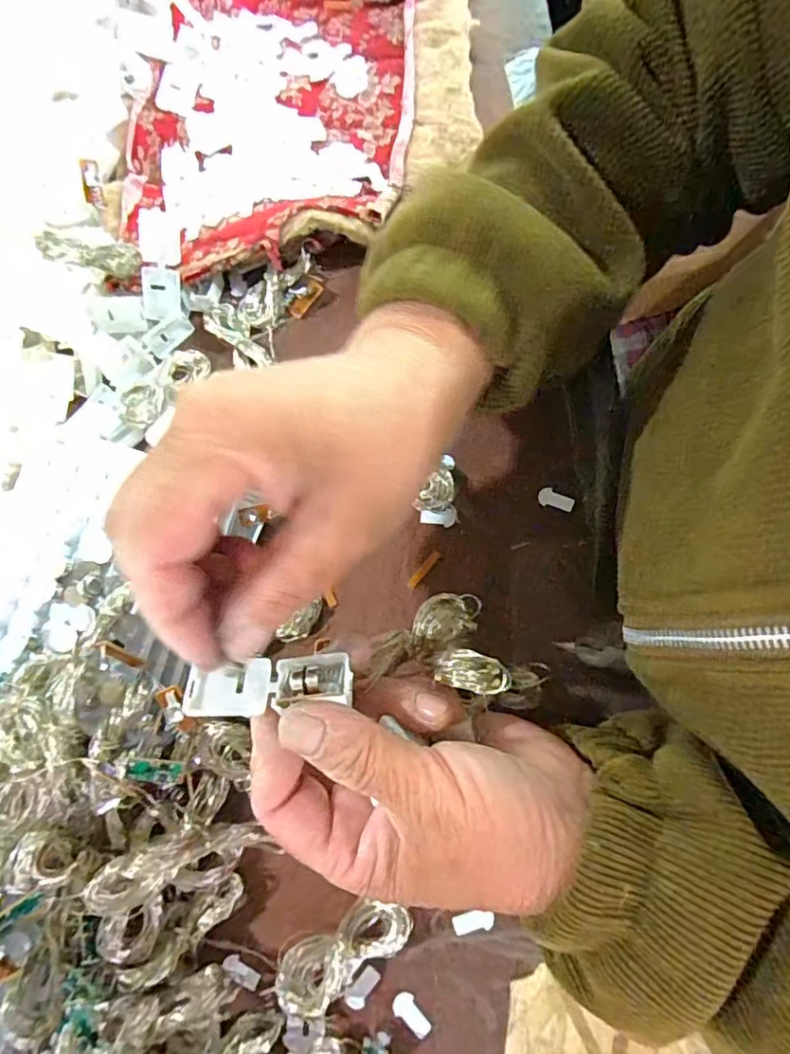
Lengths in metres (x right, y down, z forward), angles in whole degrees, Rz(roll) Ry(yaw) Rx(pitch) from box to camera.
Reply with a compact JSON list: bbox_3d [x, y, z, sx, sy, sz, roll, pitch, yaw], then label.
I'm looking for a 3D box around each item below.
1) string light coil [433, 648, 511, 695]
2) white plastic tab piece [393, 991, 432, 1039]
[{"bbox_3d":[0.028,0.051,0.203,0.027,0.015,0.014,13,77,4],"label":"string light coil"},{"bbox_3d":[0.007,0.204,0.235,0.009,0.004,0.018,-39,75,-5],"label":"white plastic tab piece"}]

